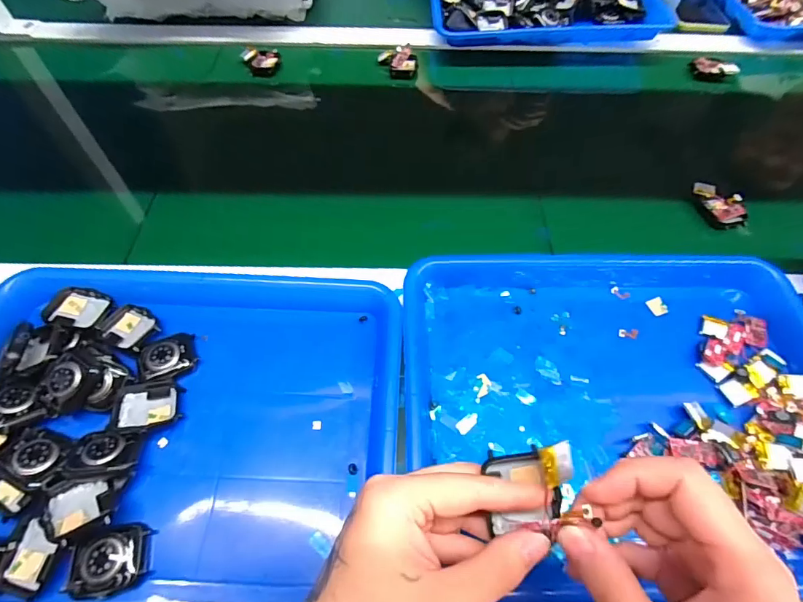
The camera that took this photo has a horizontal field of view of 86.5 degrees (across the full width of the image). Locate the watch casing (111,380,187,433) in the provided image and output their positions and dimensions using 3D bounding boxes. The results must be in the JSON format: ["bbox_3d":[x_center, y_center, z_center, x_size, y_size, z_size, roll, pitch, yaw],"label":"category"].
[{"bbox_3d":[-0.186,0.076,0.314,0.042,0.009,0.038,-6,60,-5],"label":"watch casing"}]

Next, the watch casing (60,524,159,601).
[{"bbox_3d":[-0.182,0.163,0.267,0.044,0.011,0.037,-7,60,-6],"label":"watch casing"}]

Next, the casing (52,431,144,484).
[{"bbox_3d":[-0.205,0.105,0.290,0.047,0.012,0.032,0,60,-2],"label":"casing"}]

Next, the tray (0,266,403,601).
[{"bbox_3d":[-0.169,0.087,0.312,0.331,0.033,0.267,1,60,-1],"label":"tray"}]

